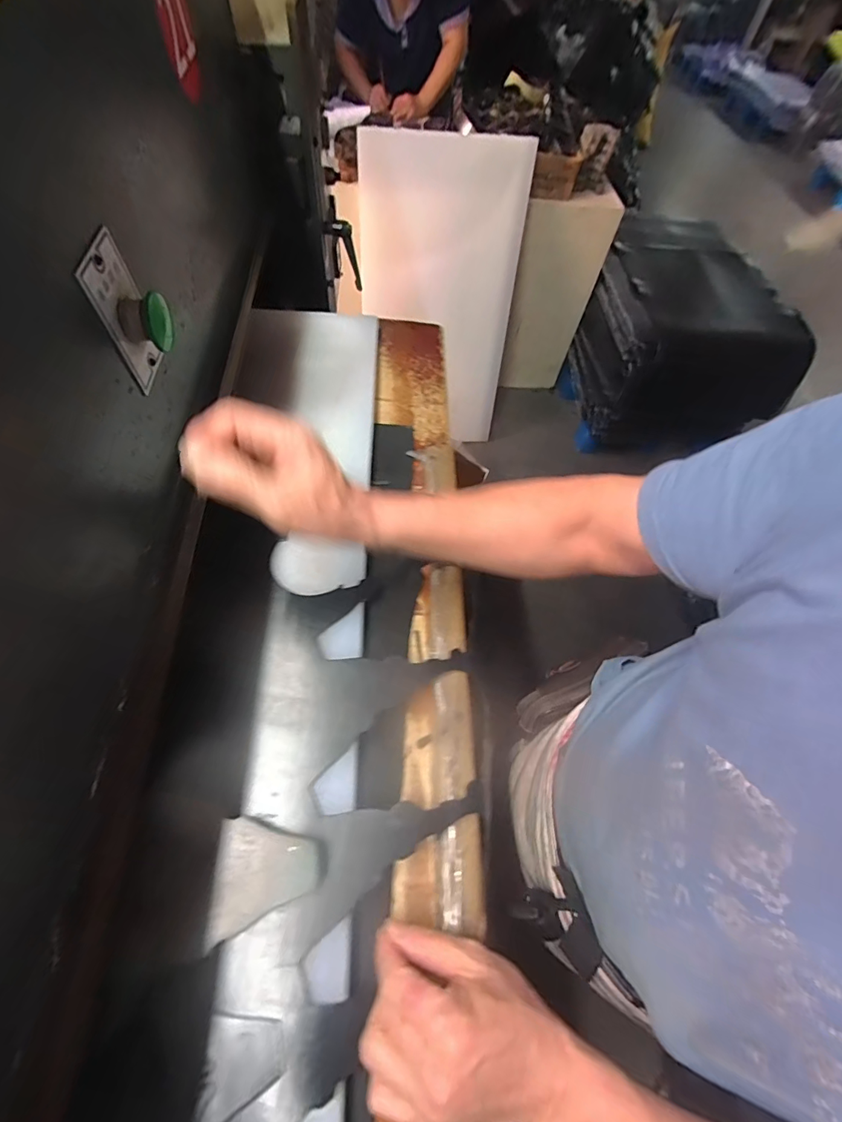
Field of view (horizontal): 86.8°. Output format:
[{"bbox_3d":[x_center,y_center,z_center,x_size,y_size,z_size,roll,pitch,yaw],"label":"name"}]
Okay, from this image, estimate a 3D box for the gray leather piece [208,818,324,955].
[{"bbox_3d":[-0.108,0.224,0.321,0.069,0.026,0.067,-1,60,-5],"label":"gray leather piece"}]

